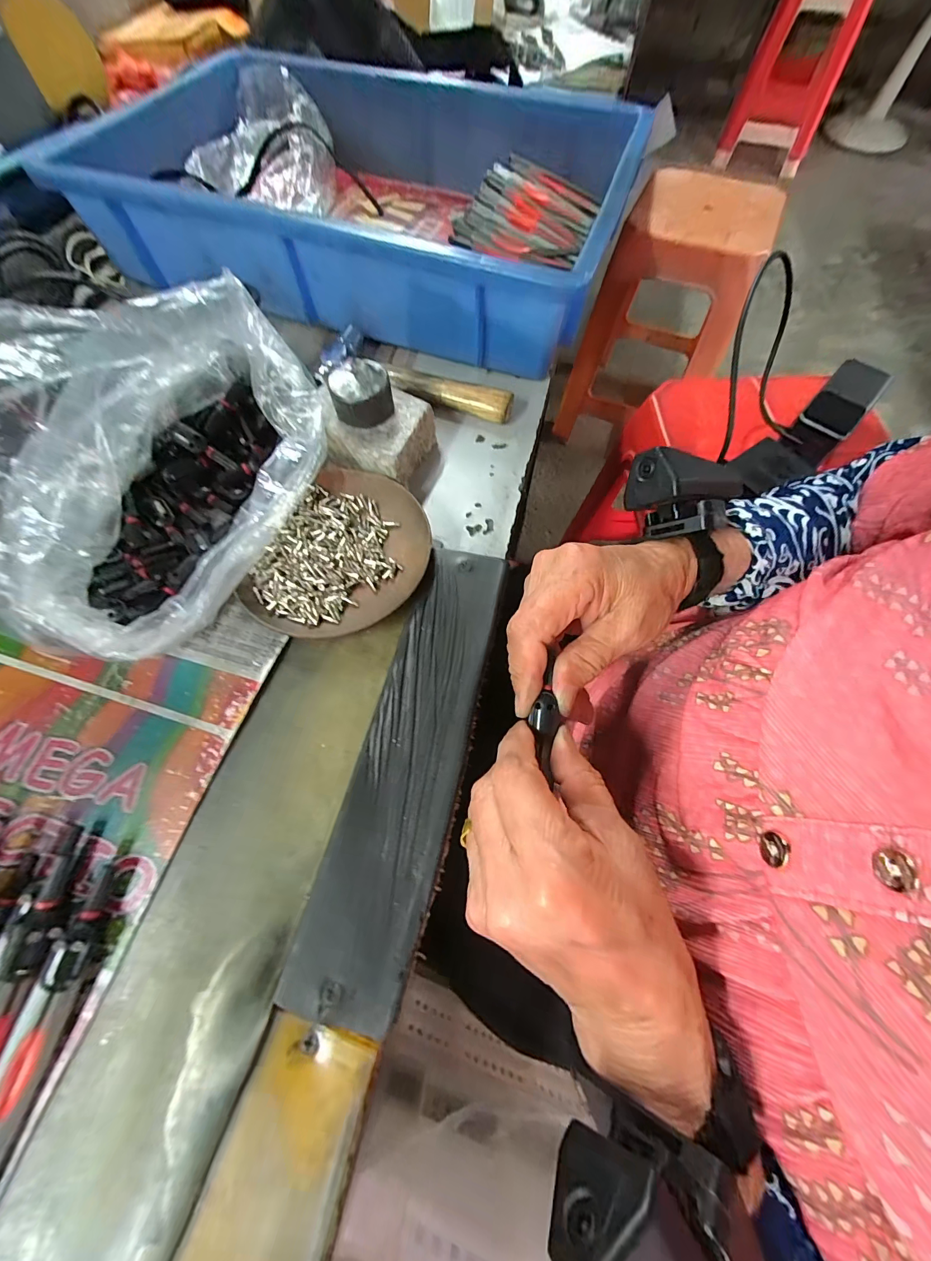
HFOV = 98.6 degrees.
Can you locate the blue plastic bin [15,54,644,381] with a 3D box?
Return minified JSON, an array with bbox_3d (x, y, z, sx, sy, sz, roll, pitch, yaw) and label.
[{"bbox_3d":[-0.079,-0.382,0.356,0.414,0.082,0.286,18,68,8],"label":"blue plastic bin"}]

